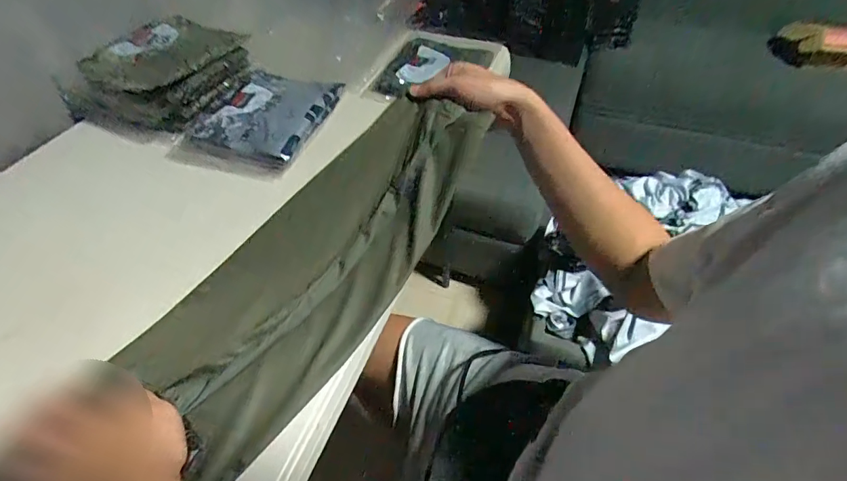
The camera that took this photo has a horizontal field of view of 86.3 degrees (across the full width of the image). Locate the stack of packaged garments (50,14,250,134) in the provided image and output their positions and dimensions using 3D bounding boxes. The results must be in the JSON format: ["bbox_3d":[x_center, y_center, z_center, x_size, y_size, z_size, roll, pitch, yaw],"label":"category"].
[{"bbox_3d":[-0.415,-0.272,0.726,0.211,0.053,0.236,25,68,2],"label":"stack of packaged garments"}]

